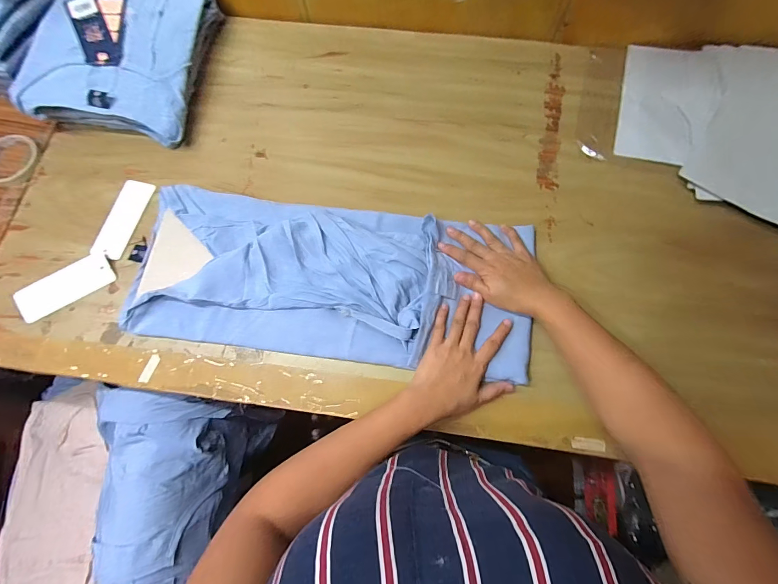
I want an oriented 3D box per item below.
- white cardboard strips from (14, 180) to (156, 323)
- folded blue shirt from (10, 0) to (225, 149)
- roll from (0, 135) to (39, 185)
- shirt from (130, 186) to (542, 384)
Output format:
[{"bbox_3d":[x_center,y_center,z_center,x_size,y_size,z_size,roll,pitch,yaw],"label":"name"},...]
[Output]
[{"bbox_3d":[-0.397,-0.055,0.475,0.078,0.011,0.224,31,74,3],"label":"white cardboard strips"},{"bbox_3d":[-0.391,-0.361,0.530,0.212,0.079,0.257,9,74,5],"label":"folded blue shirt"},{"bbox_3d":[-0.568,-0.199,0.518,0.074,0.014,0.075,0,73,2],"label":"roll"},{"bbox_3d":[-0.067,-0.018,0.443,0.487,0.032,0.208,10,74,5],"label":"shirt"}]

